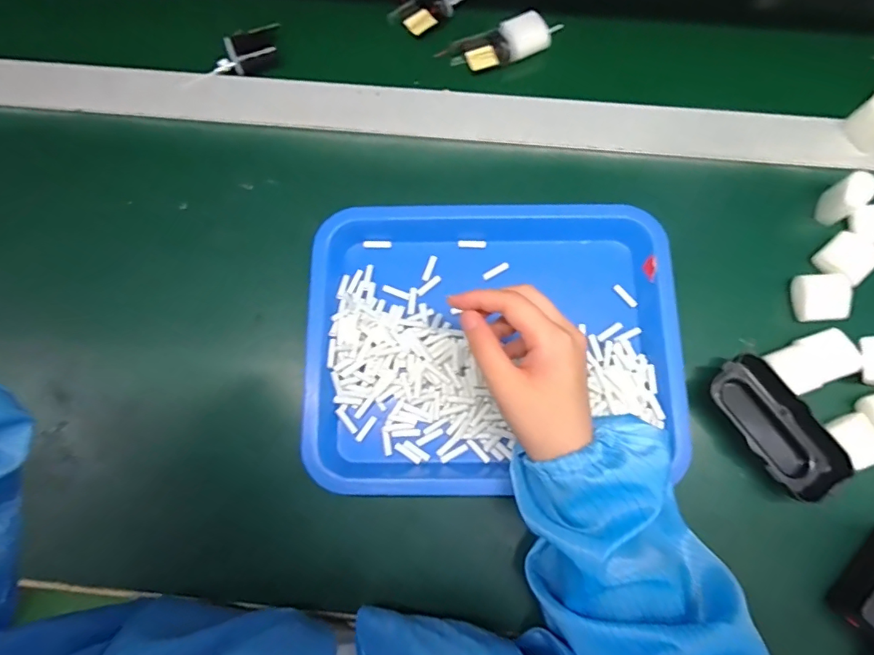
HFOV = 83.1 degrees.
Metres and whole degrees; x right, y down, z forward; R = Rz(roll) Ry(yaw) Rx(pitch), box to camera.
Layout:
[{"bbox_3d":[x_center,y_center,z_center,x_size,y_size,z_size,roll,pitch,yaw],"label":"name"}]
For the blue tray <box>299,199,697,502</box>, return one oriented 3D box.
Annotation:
[{"bbox_3d":[0.042,0.009,0.394,0.276,0.038,0.228,-2,77,0],"label":"blue tray"}]

